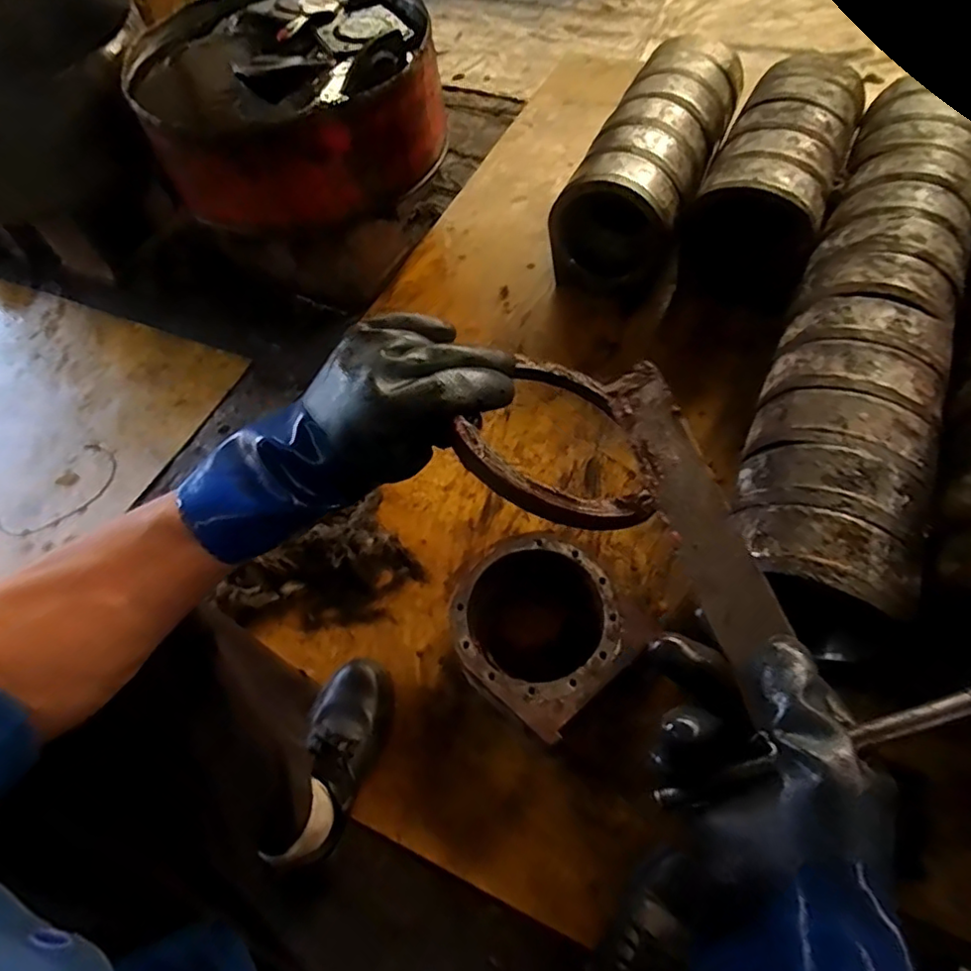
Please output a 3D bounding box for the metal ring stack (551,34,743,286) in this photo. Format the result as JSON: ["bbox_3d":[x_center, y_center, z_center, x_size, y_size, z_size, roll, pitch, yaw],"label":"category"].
[{"bbox_3d":[0.333,-0.642,1.166,0.212,0.202,0.524,23,63,18],"label":"metal ring stack"}]

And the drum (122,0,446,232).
[{"bbox_3d":[-0.352,-0.708,1.110,0.534,0.209,0.467,-3,58,3],"label":"drum"}]

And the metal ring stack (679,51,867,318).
[{"bbox_3d":[0.536,-0.565,1.120,0.213,0.231,0.446,22,64,17],"label":"metal ring stack"}]

